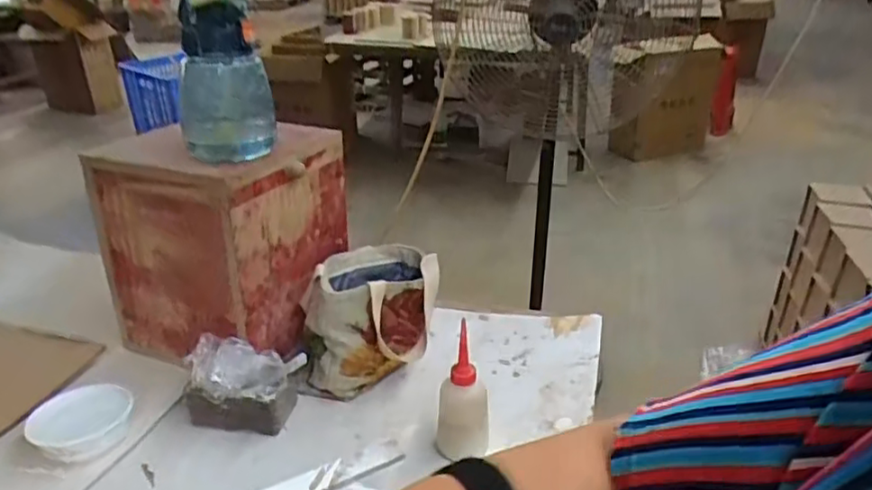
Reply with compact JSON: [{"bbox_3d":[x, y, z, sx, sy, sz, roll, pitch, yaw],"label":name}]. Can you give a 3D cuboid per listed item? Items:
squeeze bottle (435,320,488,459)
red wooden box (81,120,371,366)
[{"bbox_3d":[0.031,0.185,0.755,0.059,0.158,0.047,0,28,0],"label":"squeeze bottle"},{"bbox_3d":[-0.297,-0.020,0.946,0.250,0.280,0.253,12,30,22],"label":"red wooden box"}]

